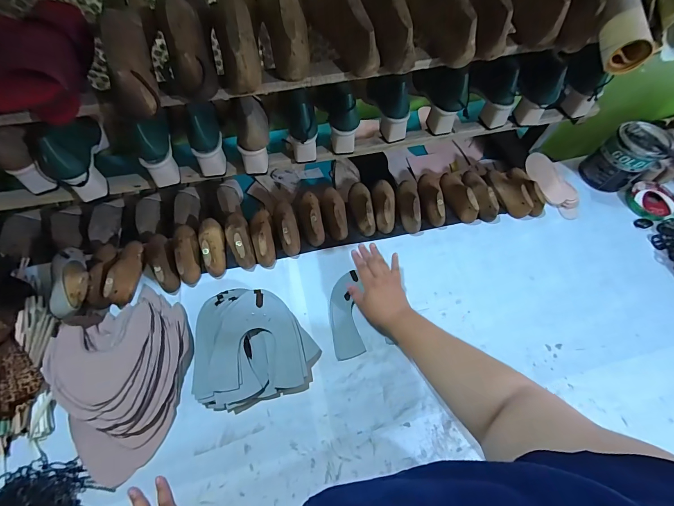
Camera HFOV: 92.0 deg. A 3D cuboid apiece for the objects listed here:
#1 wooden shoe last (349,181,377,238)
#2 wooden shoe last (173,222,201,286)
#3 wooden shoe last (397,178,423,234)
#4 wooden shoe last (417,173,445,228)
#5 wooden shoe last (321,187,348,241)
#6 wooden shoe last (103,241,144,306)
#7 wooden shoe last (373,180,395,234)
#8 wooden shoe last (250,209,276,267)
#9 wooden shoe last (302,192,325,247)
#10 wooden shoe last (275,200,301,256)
[{"bbox_3d":[0.057,-0.107,0.748,0.053,0.043,0.141,-12,67,-6],"label":"wooden shoe last"},{"bbox_3d":[-0.321,-0.007,0.683,0.052,0.051,0.140,-19,68,-9],"label":"wooden shoe last"},{"bbox_3d":[0.164,-0.121,0.750,0.051,0.049,0.139,-3,66,-2],"label":"wooden shoe last"},{"bbox_3d":[0.220,-0.134,0.761,0.060,0.048,0.144,2,66,0],"label":"wooden shoe last"},{"bbox_3d":[-0.006,-0.094,0.731,0.053,0.052,0.127,-8,67,-4],"label":"wooden shoe last"},{"bbox_3d":[-0.432,0.034,0.661,0.045,0.047,0.142,-1,66,-1],"label":"wooden shoe last"},{"bbox_3d":[0.108,-0.115,0.749,0.050,0.050,0.139,-1,66,-1],"label":"wooden shoe last"},{"bbox_3d":[-0.164,-0.037,0.706,0.048,0.047,0.133,-12,67,-6],"label":"wooden shoe last"},{"bbox_3d":[-0.060,-0.084,0.731,0.047,0.049,0.136,-11,67,-5],"label":"wooden shoe last"},{"bbox_3d":[-0.116,-0.068,0.722,0.052,0.051,0.145,-12,67,-6],"label":"wooden shoe last"}]

